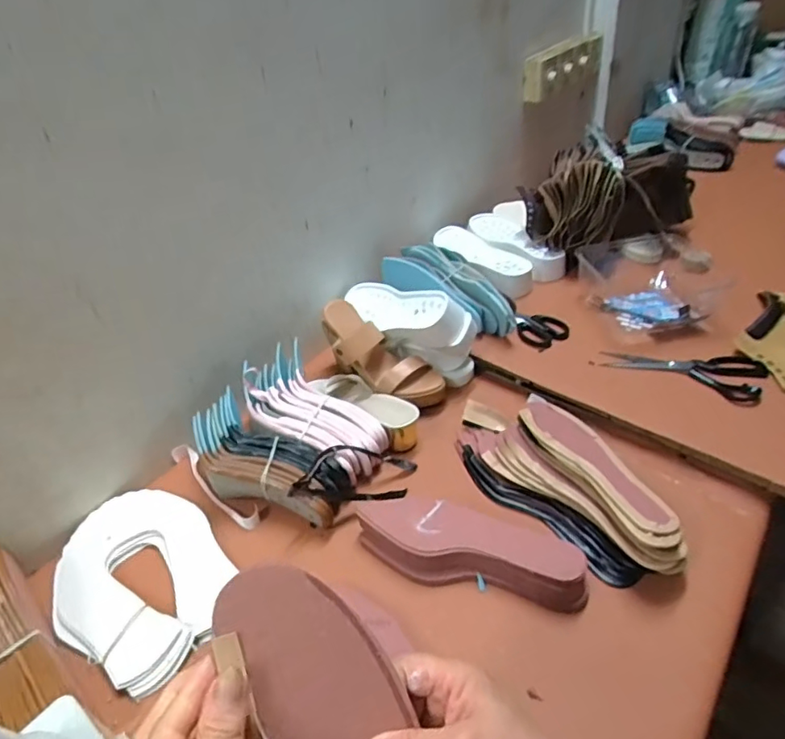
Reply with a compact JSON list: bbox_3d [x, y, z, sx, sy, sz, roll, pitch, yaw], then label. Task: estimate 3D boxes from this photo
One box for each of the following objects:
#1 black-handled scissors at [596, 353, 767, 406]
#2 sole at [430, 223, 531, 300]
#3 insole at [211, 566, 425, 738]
[{"bbox_3d":[0.430,-0.012,0.820,0.205,0.015,0.105,19,46,29],"label":"black-handled scissors"},{"bbox_3d":[0.165,-0.217,1.094,0.089,0.065,0.251,-22,41,-17],"label":"sole"},{"bbox_3d":[-0.012,0.205,0.285,0.065,0.009,0.230,-28,84,-23],"label":"insole"}]

